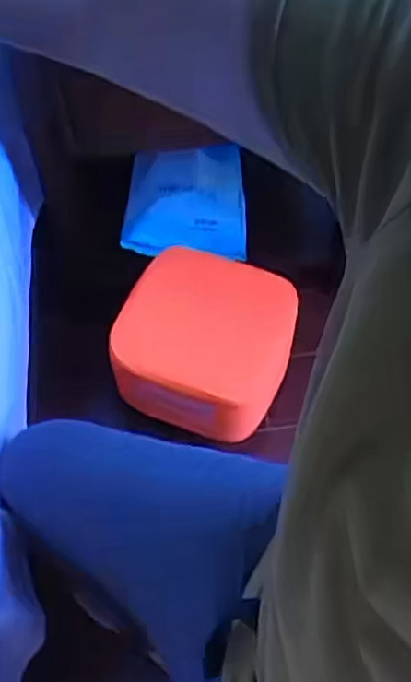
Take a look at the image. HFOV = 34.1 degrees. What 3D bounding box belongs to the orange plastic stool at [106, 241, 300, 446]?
[{"bbox_3d":[0.005,0.009,1.111,0.261,0.177,0.262,19,61,14],"label":"orange plastic stool"}]

